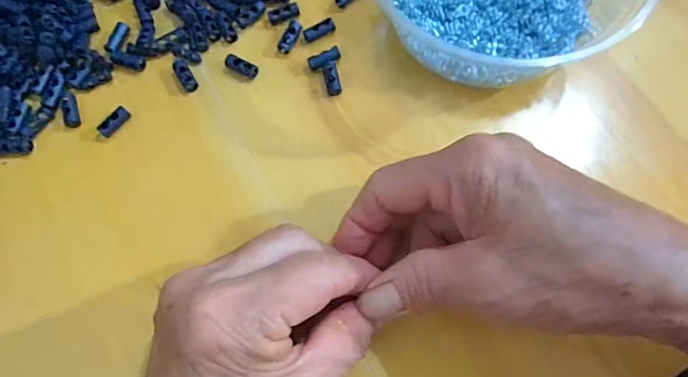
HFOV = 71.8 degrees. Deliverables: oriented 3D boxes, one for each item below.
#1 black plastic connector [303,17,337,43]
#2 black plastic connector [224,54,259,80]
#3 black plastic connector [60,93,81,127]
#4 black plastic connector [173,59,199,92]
[{"bbox_3d":[-0.014,-0.090,0.269,0.018,0.006,0.006,-29,75,-7],"label":"black plastic connector"},{"bbox_3d":[-0.057,-0.068,0.264,0.018,0.006,0.009,24,76,9],"label":"black plastic connector"},{"bbox_3d":[-0.150,-0.043,0.259,0.008,0.004,0.019,-18,74,-3],"label":"black plastic connector"},{"bbox_3d":[-0.089,-0.064,0.264,0.008,0.006,0.021,-28,74,-6],"label":"black plastic connector"}]

